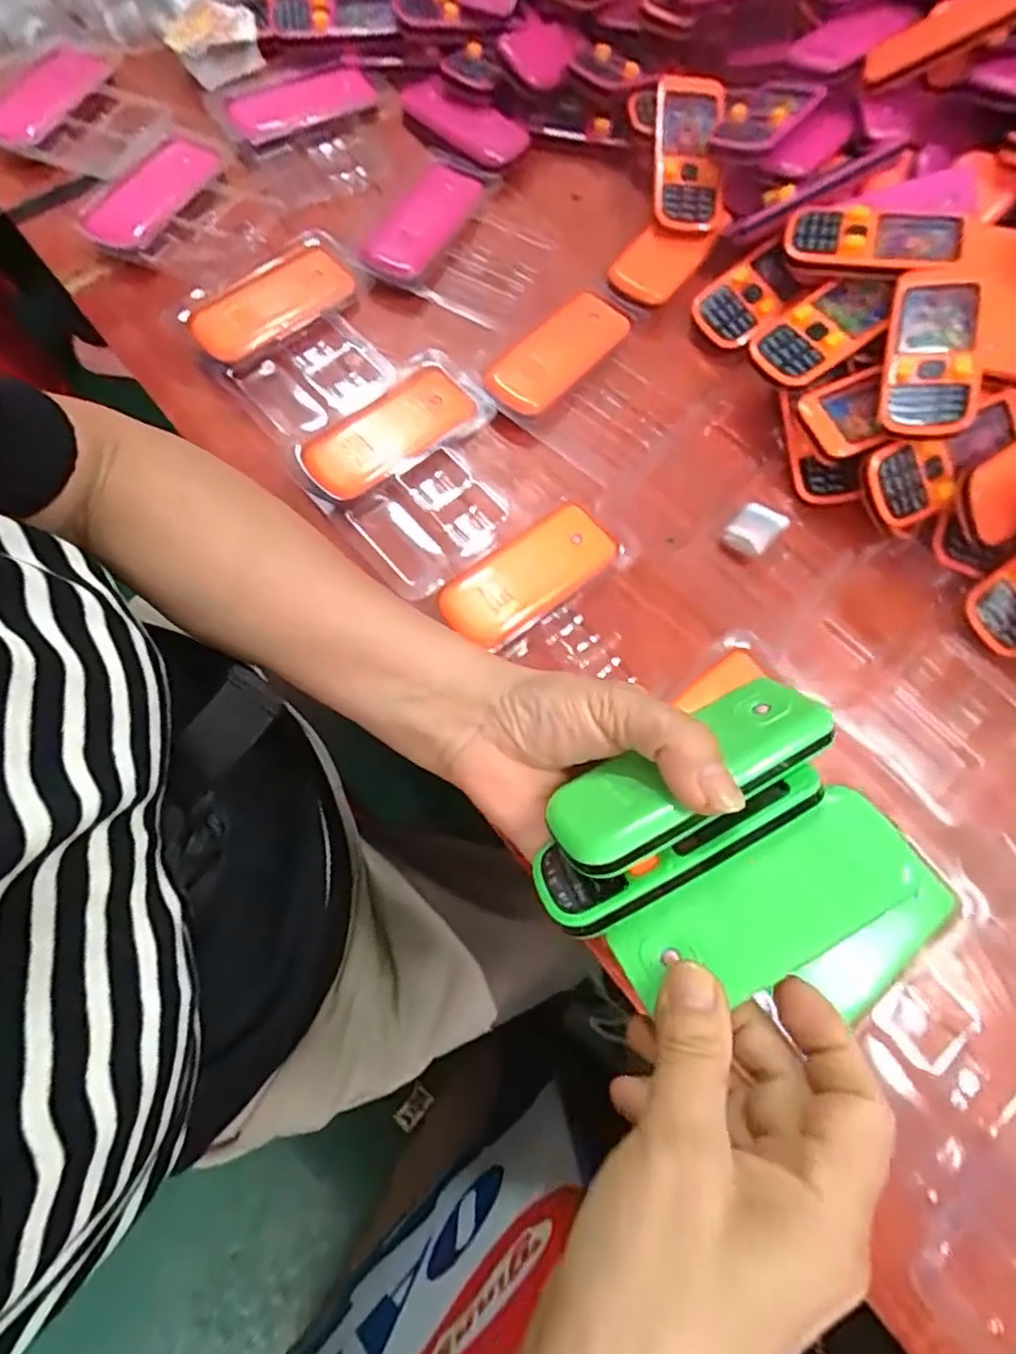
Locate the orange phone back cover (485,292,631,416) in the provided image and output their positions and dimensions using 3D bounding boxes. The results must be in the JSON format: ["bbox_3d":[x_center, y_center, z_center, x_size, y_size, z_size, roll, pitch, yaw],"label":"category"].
[{"bbox_3d":[0.032,-0.208,0.405,0.049,0.008,0.103,39,78,10],"label":"orange phone back cover"}]

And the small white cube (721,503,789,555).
[{"bbox_3d":[0.143,-0.087,0.371,0.026,0.015,0.029,41,79,10],"label":"small white cube"}]

